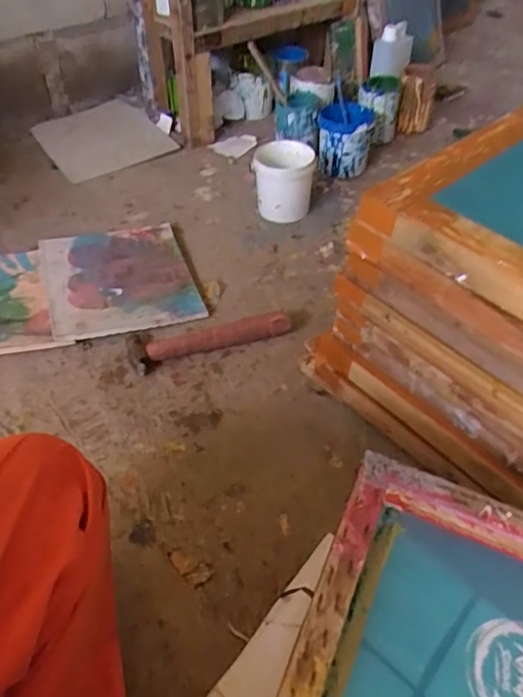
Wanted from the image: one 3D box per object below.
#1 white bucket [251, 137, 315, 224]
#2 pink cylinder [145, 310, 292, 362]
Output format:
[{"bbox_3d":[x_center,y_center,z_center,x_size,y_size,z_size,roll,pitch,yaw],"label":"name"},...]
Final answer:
[{"bbox_3d":[0.047,-0.349,1.144,0.122,0.133,0.132,5,48,5],"label":"white bucket"},{"bbox_3d":[-0.067,-0.021,0.889,0.232,0.037,0.034,-12,49,-10],"label":"pink cylinder"}]

